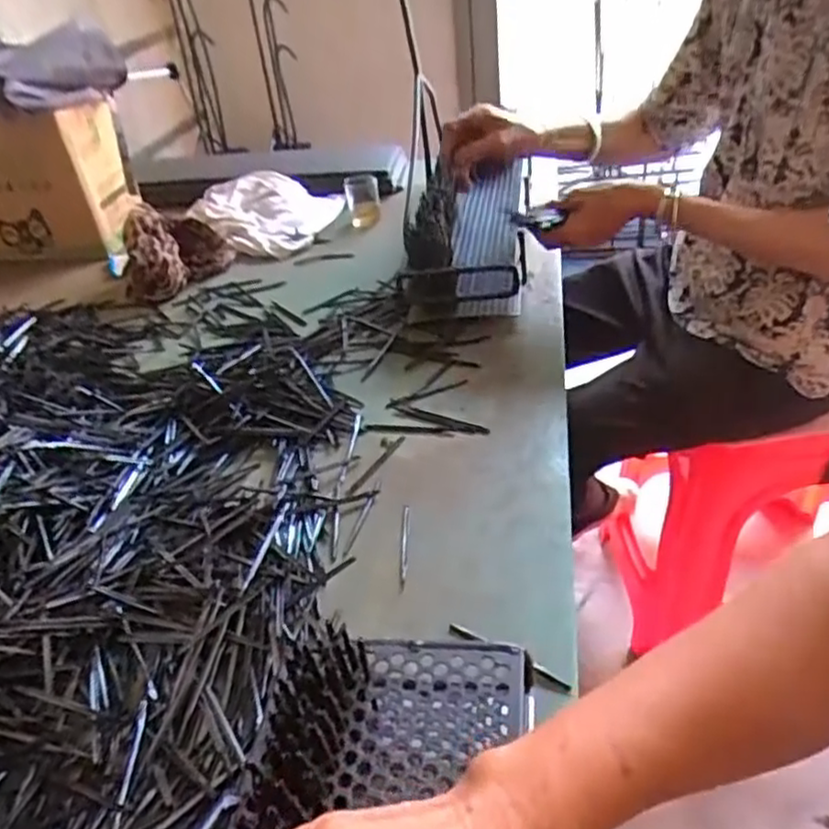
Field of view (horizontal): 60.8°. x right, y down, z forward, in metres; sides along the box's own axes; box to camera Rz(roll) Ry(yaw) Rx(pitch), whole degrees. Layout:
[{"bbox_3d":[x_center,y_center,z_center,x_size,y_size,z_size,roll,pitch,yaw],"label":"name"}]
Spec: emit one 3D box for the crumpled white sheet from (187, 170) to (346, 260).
[{"bbox_3d":[-0.271,-0.361,1.245,0.273,0.056,0.240,13,41,25],"label":"crumpled white sheet"}]

